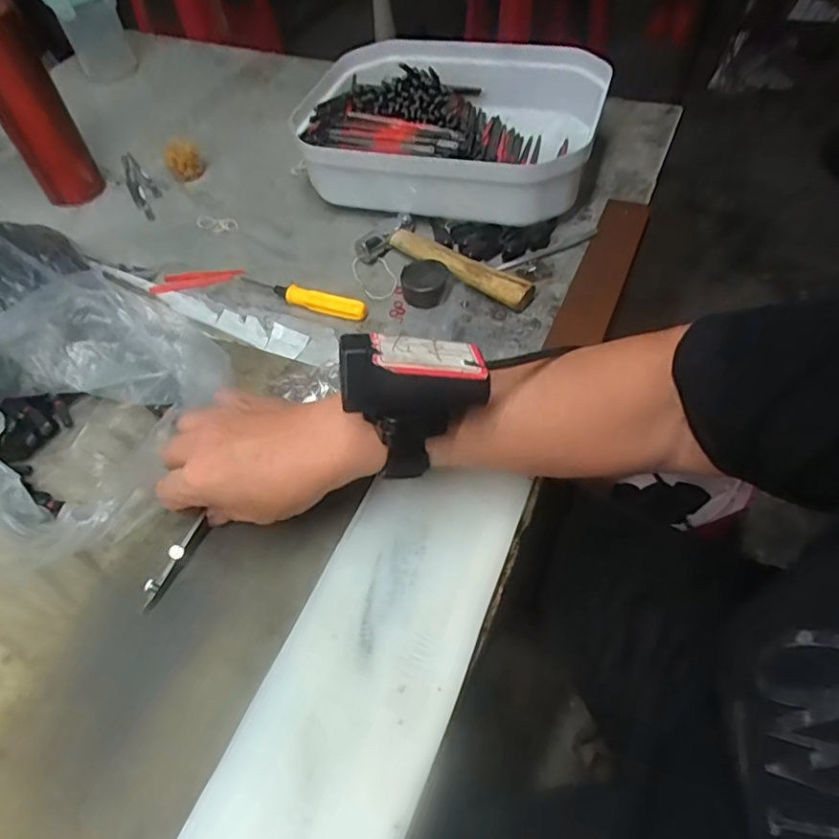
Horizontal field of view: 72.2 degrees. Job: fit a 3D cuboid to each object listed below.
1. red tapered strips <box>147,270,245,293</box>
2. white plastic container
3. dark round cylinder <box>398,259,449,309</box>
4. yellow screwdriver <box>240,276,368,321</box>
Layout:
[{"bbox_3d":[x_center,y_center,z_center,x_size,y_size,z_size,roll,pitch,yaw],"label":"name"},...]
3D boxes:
[{"bbox_3d":[-0.198,-0.125,0.512,0.079,0.004,0.018,-8,53,-1],"label":"red tapered strips"},{"bbox_3d":[0.024,-0.282,0.560,0.279,0.074,0.223,12,55,13],"label":"white plastic container"},{"bbox_3d":[0.004,-0.111,0.471,0.039,0.022,0.042,-14,54,-6],"label":"dark round cylinder"},{"bbox_3d":[-0.097,-0.102,0.481,0.117,0.017,0.017,17,57,17],"label":"yellow screwdriver"}]

